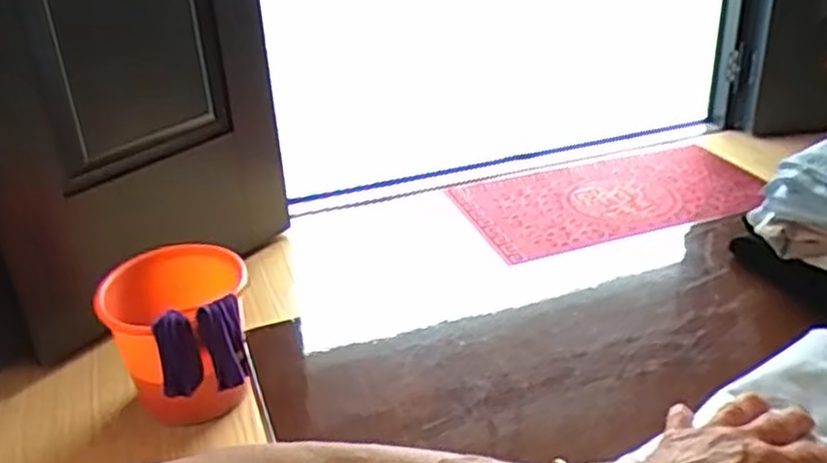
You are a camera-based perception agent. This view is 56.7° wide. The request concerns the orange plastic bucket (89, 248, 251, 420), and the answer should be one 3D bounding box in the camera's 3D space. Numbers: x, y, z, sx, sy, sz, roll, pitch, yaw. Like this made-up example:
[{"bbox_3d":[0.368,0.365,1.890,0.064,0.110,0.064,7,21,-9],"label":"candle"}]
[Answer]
[{"bbox_3d":[-0.490,0.227,1.658,0.315,0.304,0.281,9,30,24],"label":"orange plastic bucket"}]

